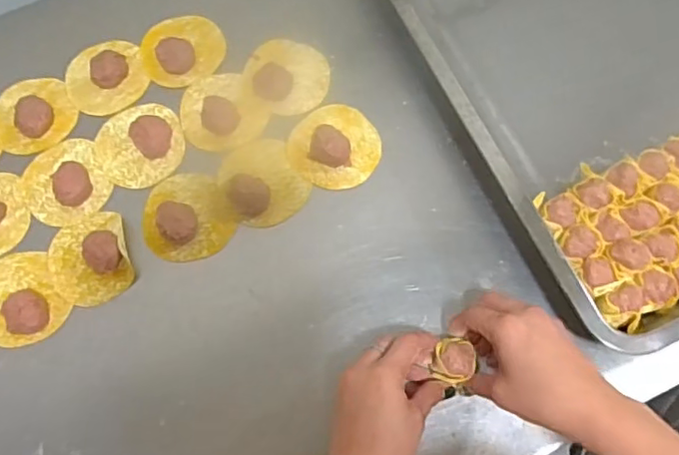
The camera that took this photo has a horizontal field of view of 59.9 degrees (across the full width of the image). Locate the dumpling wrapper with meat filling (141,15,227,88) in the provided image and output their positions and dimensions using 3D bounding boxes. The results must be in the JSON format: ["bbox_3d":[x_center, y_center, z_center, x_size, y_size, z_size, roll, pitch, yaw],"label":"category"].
[{"bbox_3d":[-0.154,-0.179,0.585,0.078,0.011,0.077,-9,72,-2],"label":"dumpling wrapper with meat filling"}]

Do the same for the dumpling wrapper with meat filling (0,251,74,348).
[{"bbox_3d":[-0.277,0.059,0.498,0.070,0.023,0.084,-31,74,-9],"label":"dumpling wrapper with meat filling"}]

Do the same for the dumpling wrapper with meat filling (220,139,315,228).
[{"bbox_3d":[-0.072,-0.044,0.529,0.071,0.018,0.085,-31,74,-9],"label":"dumpling wrapper with meat filling"}]

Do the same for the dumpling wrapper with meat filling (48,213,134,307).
[{"bbox_3d":[-0.219,0.026,0.509,0.069,0.019,0.080,-17,72,-5],"label":"dumpling wrapper with meat filling"}]

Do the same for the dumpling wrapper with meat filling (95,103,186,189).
[{"bbox_3d":[-0.188,-0.082,0.547,0.081,0.017,0.083,0,72,1],"label":"dumpling wrapper with meat filling"}]

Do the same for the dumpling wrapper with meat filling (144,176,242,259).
[{"bbox_3d":[-0.139,-0.013,0.528,0.075,0.014,0.084,-27,73,-8],"label":"dumpling wrapper with meat filling"}]

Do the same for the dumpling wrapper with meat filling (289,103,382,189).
[{"bbox_3d":[-0.004,-0.079,0.537,0.083,0.021,0.079,0,72,1],"label":"dumpling wrapper with meat filling"}]

